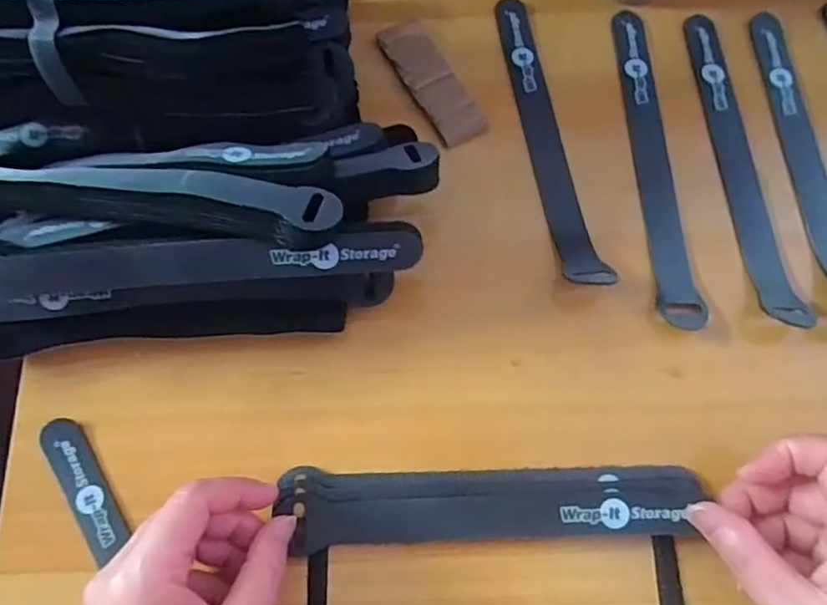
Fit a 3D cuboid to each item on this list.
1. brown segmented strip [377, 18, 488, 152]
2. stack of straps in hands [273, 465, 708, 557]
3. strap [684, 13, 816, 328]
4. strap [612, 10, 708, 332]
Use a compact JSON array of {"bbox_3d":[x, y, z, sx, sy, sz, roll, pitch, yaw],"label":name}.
[{"bbox_3d":[0.010,-0.138,0.358,0.032,0.005,0.097,-24,73,-8],"label":"brown segmented strip"},{"bbox_3d":[0.034,0.096,0.275,0.191,0.012,0.033,-3,71,3],"label":"stack of straps in hands"},{"bbox_3d":[0.186,-0.086,0.331,0.023,0.016,0.208,-3,71,-1],"label":"strap"},{"bbox_3d":[0.138,-0.086,0.337,0.023,0.006,0.210,-2,71,-1],"label":"strap"}]

